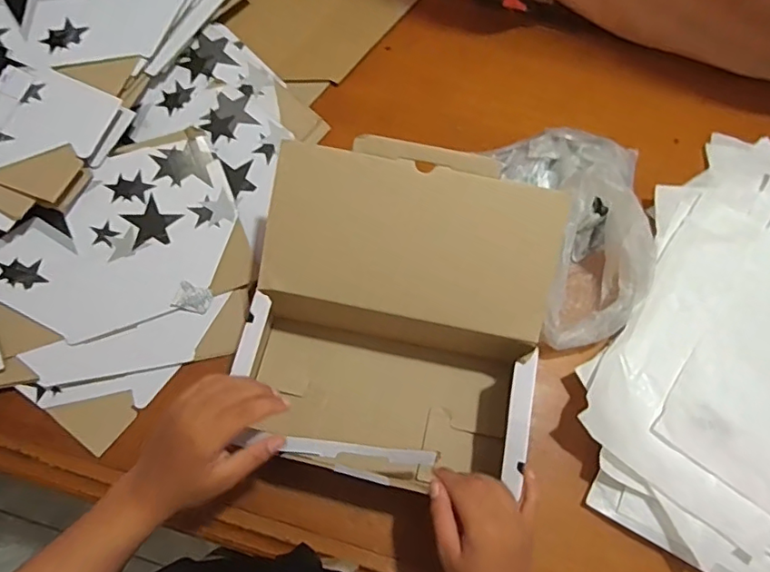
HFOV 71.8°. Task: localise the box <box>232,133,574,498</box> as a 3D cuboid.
[{"bbox_3d":[0.007,0.037,0.534,0.273,0.186,0.277,13,71,2],"label":"box"}]

